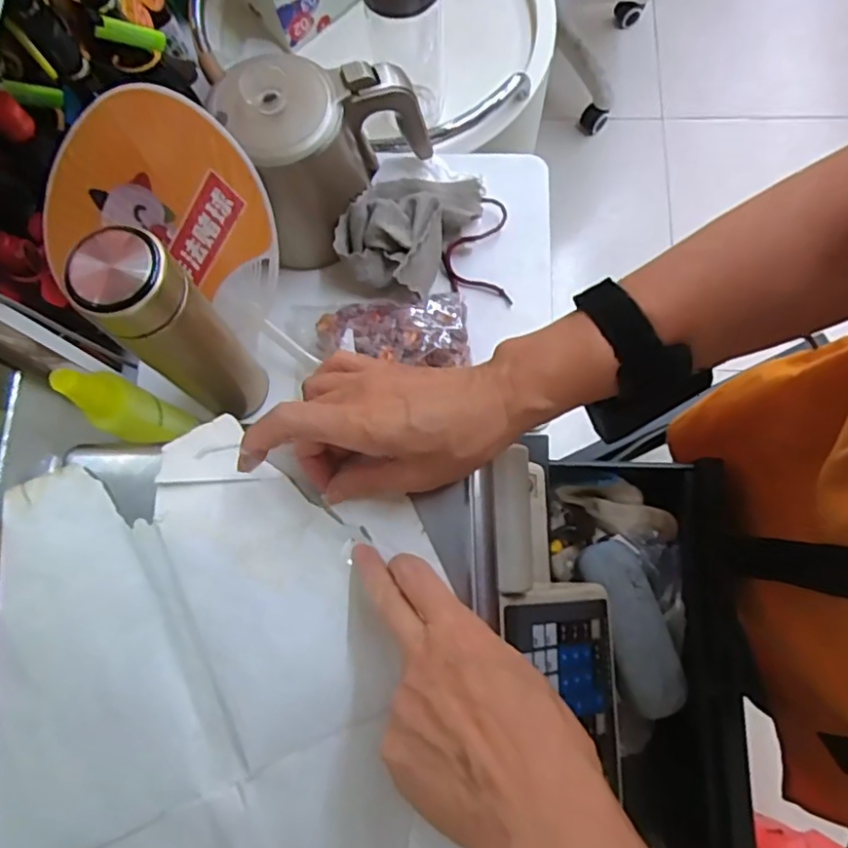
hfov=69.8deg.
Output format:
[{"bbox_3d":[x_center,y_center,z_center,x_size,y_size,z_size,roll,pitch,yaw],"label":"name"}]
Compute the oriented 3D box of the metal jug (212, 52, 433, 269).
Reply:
[{"bbox_3d":[-0.082,-0.231,0.543,0.160,0.140,0.114,-1,76,2],"label":"metal jug"}]

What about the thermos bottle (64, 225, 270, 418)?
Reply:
[{"bbox_3d":[-0.178,-0.064,0.460,0.065,0.232,0.062,-43,79,-8],"label":"thermos bottle"}]

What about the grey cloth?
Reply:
[{"bbox_3d":[-0.011,-0.196,0.576,0.100,0.045,0.140,26,79,8],"label":"grey cloth"}]

